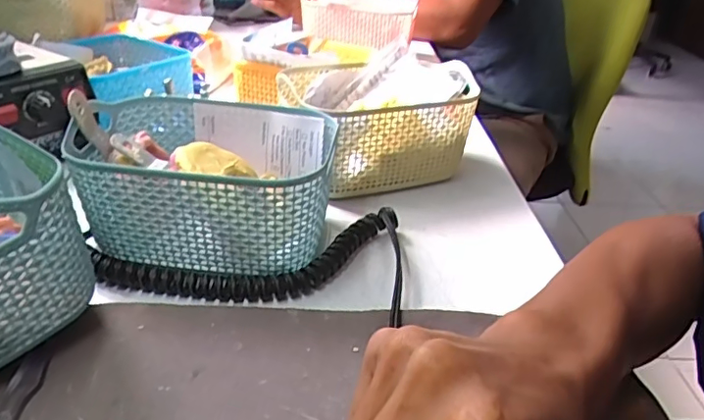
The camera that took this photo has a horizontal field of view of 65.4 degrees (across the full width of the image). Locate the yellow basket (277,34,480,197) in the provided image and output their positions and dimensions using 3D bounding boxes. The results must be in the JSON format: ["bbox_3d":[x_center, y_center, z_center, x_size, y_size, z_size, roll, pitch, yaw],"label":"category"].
[{"bbox_3d":[0.021,-0.080,0.506,0.173,0.088,0.126,-11,35,-25],"label":"yellow basket"}]

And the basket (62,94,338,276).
[{"bbox_3d":[-0.099,-0.017,0.386,0.164,0.080,0.116,7,31,3],"label":"basket"}]

